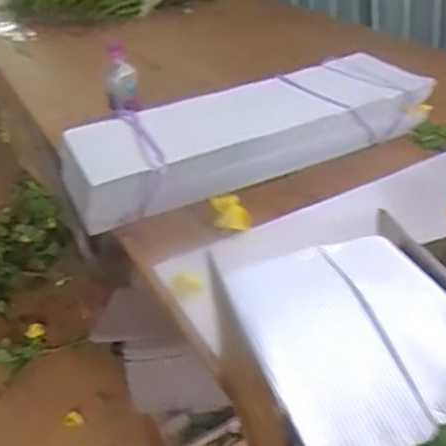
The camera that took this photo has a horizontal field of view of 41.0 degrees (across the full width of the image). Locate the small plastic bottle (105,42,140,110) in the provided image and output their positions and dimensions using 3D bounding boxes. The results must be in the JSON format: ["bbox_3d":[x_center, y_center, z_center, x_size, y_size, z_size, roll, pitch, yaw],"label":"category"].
[{"bbox_3d":[-0.172,-0.244,0.987,0.058,0.108,0.042,-10,34,-5],"label":"small plastic bottle"}]

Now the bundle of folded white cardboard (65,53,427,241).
[{"bbox_3d":[0.035,-0.155,0.995,0.598,0.105,0.219,-19,36,-17],"label":"bundle of folded white cardboard"}]

